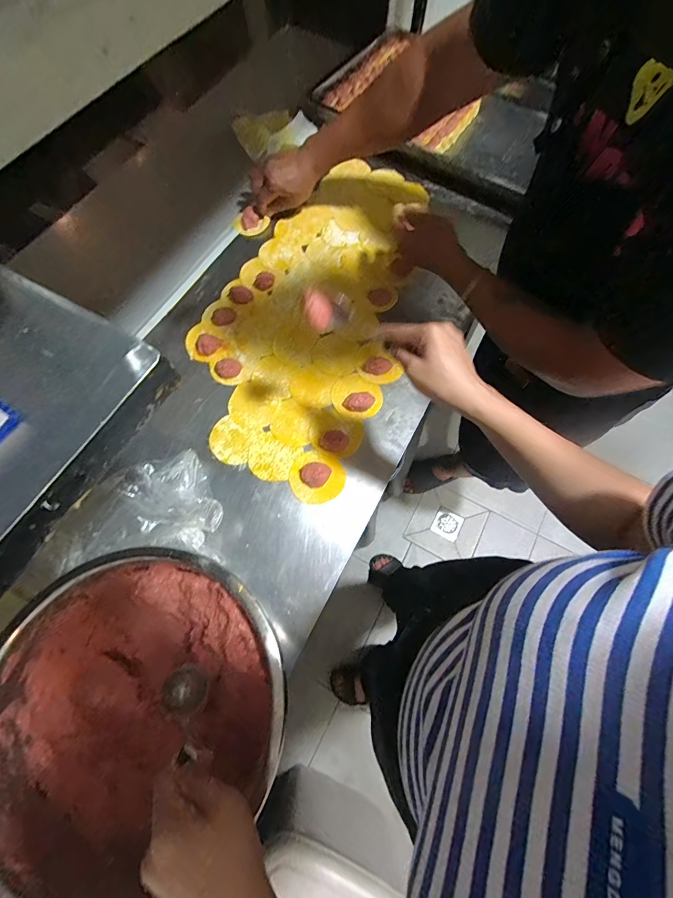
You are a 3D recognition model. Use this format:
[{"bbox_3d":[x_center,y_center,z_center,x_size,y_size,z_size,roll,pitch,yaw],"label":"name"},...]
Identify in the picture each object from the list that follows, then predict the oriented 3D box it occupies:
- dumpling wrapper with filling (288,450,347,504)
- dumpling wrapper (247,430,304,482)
[{"bbox_3d":[-0.029,0.041,0.536,0.077,0.011,0.078,0,70,-1],"label":"dumpling wrapper with filling"},{"bbox_3d":[-0.099,0.013,0.551,0.075,0.004,0.067,28,72,9],"label":"dumpling wrapper"}]

